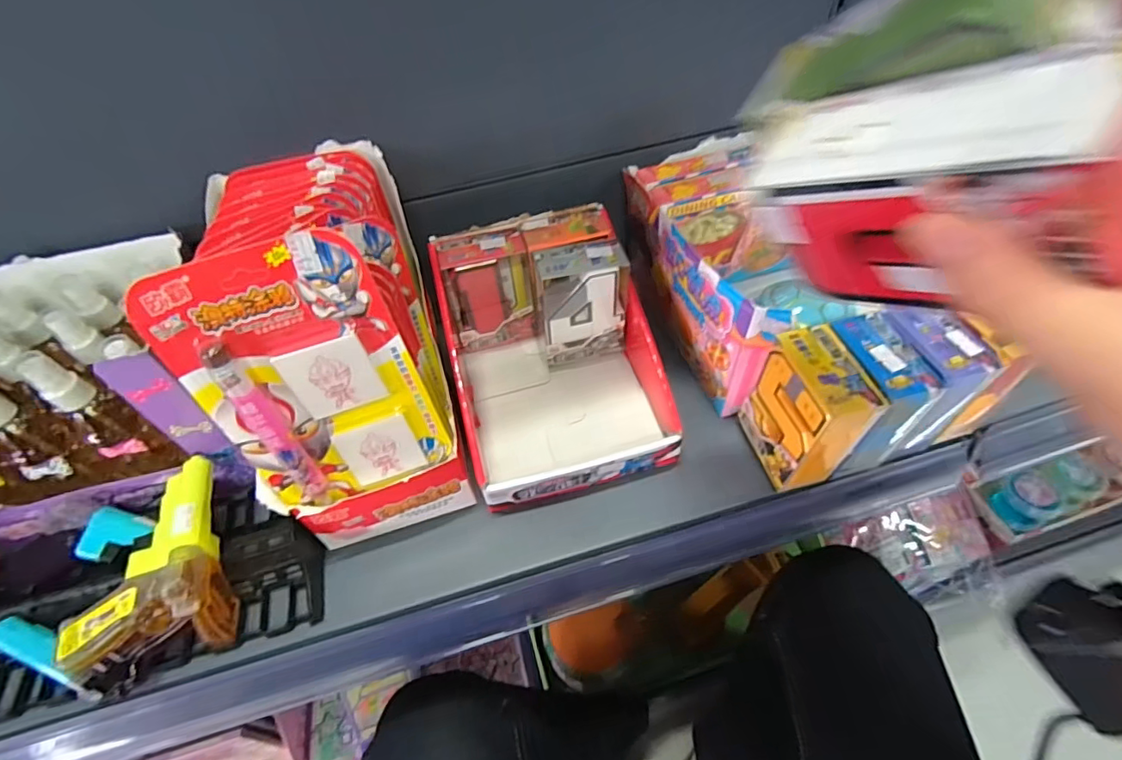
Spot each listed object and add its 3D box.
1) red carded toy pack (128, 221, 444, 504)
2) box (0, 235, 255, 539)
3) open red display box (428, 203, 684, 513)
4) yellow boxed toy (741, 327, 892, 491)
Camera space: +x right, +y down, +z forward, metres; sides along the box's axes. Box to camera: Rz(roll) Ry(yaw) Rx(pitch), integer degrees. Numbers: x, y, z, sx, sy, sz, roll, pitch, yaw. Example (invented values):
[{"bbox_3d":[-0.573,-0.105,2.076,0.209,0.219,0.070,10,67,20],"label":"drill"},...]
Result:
[{"bbox_3d":[-0.143,0.006,0.305,0.114,0.177,0.024,-20,39,-7],"label":"red carded toy pack"},{"bbox_3d":[-0.368,0.006,0.390,0.198,0.127,0.149,-16,53,-8],"label":"box"},{"bbox_3d":[-0.009,-0.026,0.435,0.157,0.110,0.214,-14,53,-6],"label":"open red display box"},{"bbox_3d":[0.175,0.025,0.374,0.049,0.099,0.076,-20,54,-10],"label":"yellow boxed toy"}]

